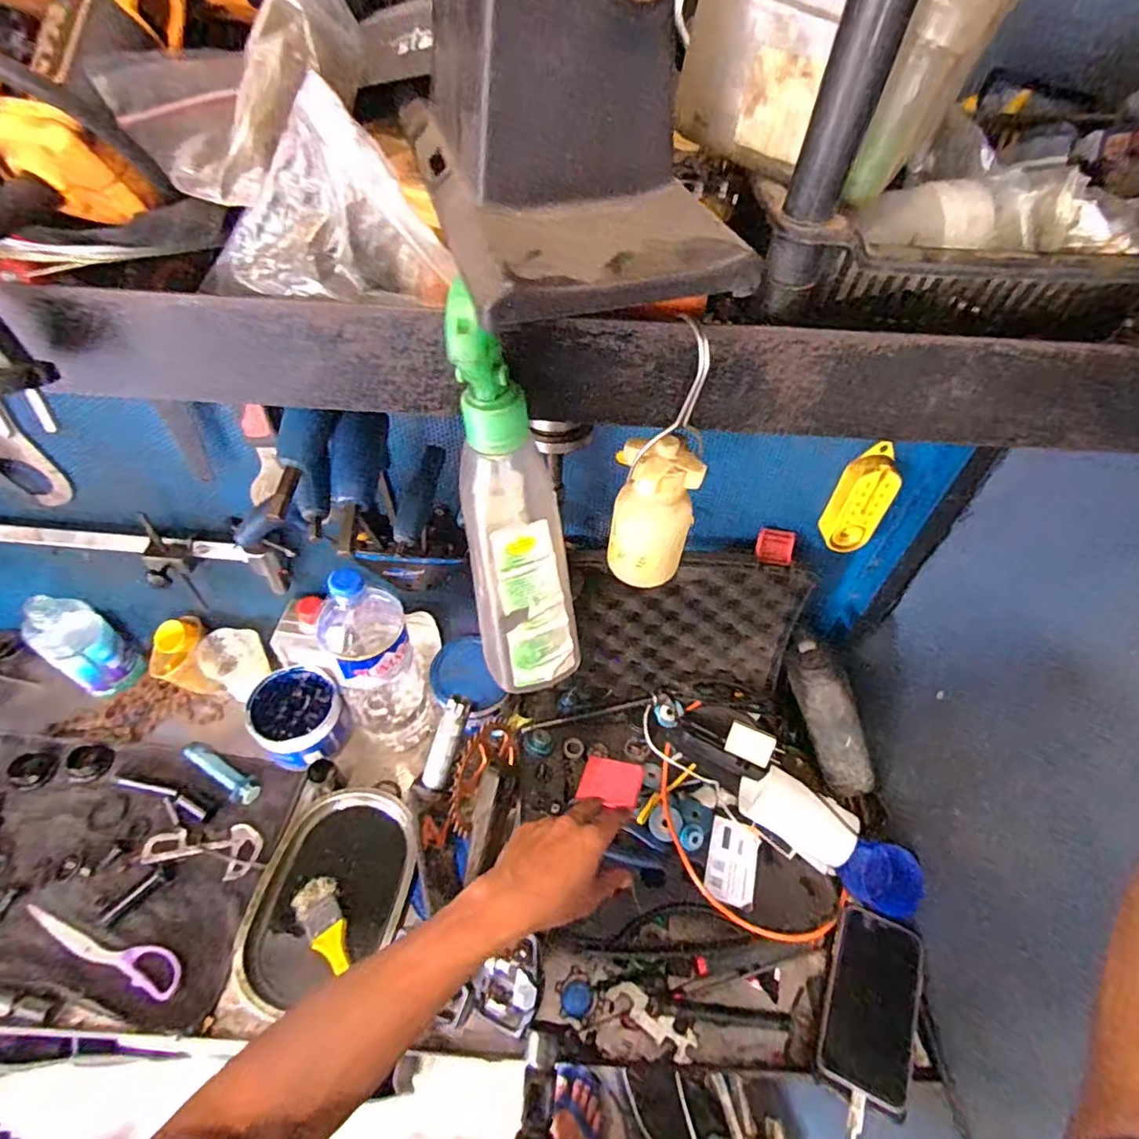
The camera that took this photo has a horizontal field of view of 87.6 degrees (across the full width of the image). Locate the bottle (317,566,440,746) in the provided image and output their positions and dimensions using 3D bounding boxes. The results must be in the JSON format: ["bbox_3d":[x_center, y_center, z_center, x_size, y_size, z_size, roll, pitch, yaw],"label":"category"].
[{"bbox_3d":[-0.218,0.105,0.676,0.095,0.301,0.092,-18,53,-19],"label":"bottle"}]

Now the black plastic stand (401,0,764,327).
[{"bbox_3d":[0.007,-0.142,0.187,0.099,0.087,0.079,-13,51,-15],"label":"black plastic stand"}]

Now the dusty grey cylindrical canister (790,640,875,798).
[{"bbox_3d":[0.292,0.171,0.657,0.059,0.195,0.051,-31,15,-27],"label":"dusty grey cylindrical canister"}]

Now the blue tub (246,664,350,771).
[{"bbox_3d":[-0.336,0.184,0.744,0.101,0.070,0.111,2,49,-2],"label":"blue tub"}]

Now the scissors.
[{"bbox_3d":[-0.482,0.384,0.611,0.194,0.016,0.035,18,50,11],"label":"scissors"}]

